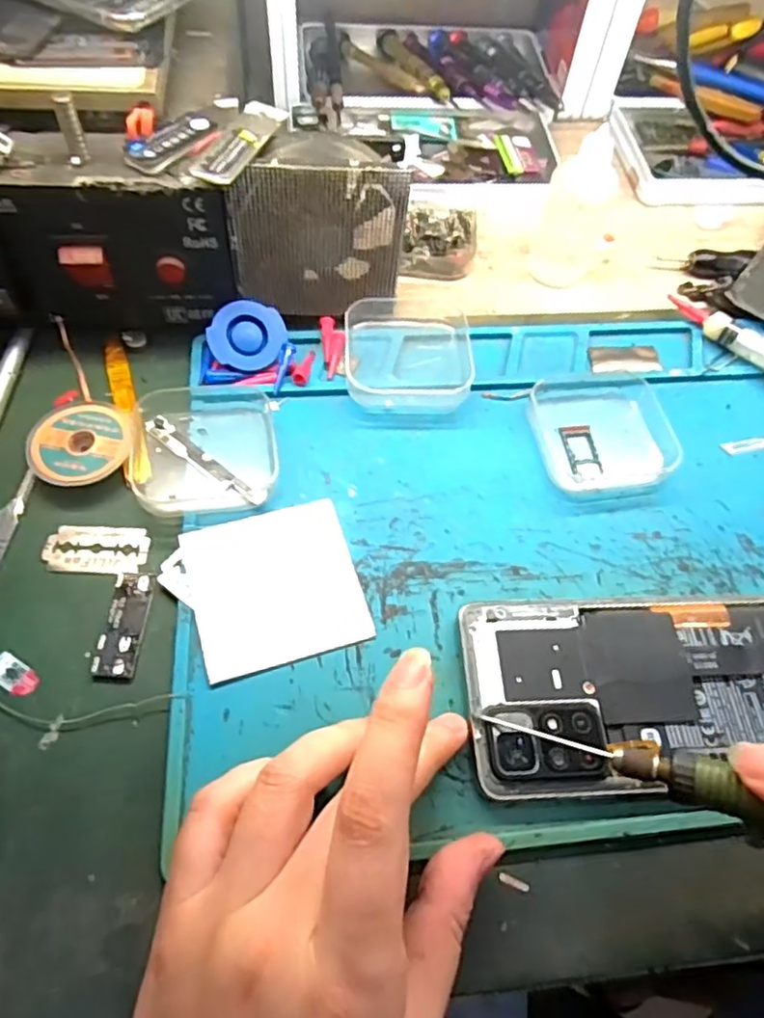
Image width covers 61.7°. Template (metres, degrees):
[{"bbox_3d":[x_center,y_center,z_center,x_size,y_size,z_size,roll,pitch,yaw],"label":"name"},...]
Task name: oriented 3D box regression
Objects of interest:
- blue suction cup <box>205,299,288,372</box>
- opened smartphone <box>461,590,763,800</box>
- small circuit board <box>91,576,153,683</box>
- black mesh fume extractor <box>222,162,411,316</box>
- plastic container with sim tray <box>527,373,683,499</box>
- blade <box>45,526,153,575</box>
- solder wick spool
[{"bbox_3d":[-0.066,-0.086,0.317,0.035,0.006,0.035,25,82,-16],"label":"blue suction cup"},{"bbox_3d":[0.115,0.067,0.252,0.163,0.011,0.073,-4,62,-6],"label":"opened smartphone"},{"bbox_3d":[-0.103,0.046,0.254,0.016,0.004,0.044,4,61,-2],"label":"small circuit board"},{"bbox_3d":[-0.030,-0.125,0.308,0.080,0.080,0.016,-3,61,-6],"label":"black mesh fume extractor"},{"bbox_3d":[0.107,-0.041,0.312,0.061,0.014,0.069,-4,62,-7],"label":"plastic container with sim tray"},{"bbox_3d":[-0.121,0.017,0.272,0.042,0.004,0.022,3,61,-3],"label":"blade"},{"bbox_3d":[-0.136,-0.029,0.290,0.042,0.009,0.044,2,61,-3],"label":"solder wick spool"}]

